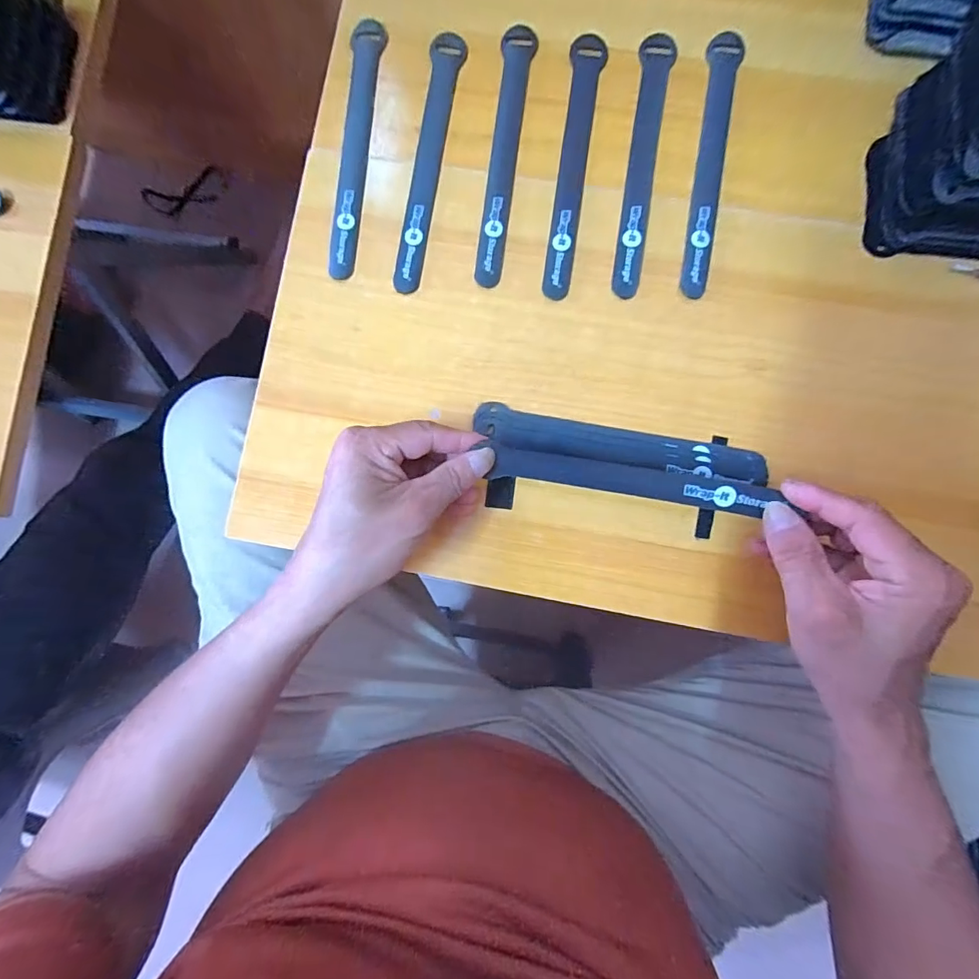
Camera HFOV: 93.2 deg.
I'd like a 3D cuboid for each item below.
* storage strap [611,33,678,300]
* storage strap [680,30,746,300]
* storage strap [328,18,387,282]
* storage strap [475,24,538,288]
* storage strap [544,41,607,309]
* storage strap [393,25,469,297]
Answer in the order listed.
[{"bbox_3d":[0.112,-0.237,0.337,0.024,0.004,0.198,10,87,4],"label":"storage strap"},{"bbox_3d":[0.159,-0.236,0.335,0.023,0.004,0.198,10,87,4],"label":"storage strap"},{"bbox_3d":[-0.100,-0.259,0.350,0.024,0.004,0.203,4,87,4],"label":"storage strap"},{"bbox_3d":[0.011,-0.248,0.343,0.024,0.004,0.198,9,87,4],"label":"storage strap"},{"bbox_3d":[0.061,-0.237,0.340,0.023,0.004,0.199,9,87,4],"label":"storage strap"},{"bbox_3d":[-0.046,-0.246,0.346,0.022,0.004,0.201,9,87,4],"label":"storage strap"}]

